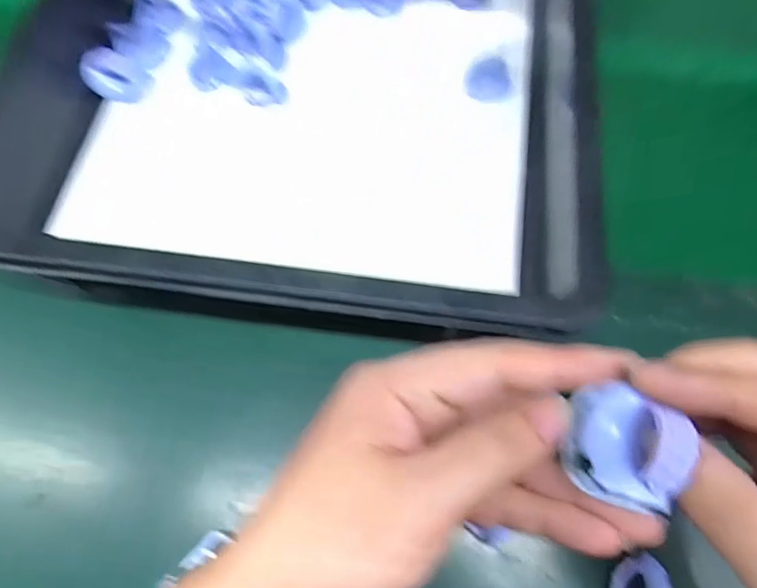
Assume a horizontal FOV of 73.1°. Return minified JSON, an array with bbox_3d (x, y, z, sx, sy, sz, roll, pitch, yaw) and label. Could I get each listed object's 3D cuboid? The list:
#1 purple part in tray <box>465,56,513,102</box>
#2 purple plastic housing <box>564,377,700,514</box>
[{"bbox_3d":[0.082,-0.158,0.376,0.033,0.024,0.020,8,68,5],"label":"purple part in tray"},{"bbox_3d":[0.086,0.052,0.176,0.035,0.021,0.036,23,70,10],"label":"purple plastic housing"}]

